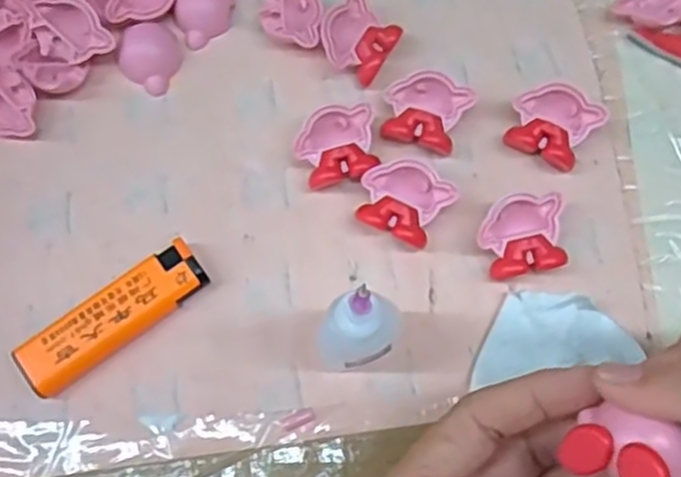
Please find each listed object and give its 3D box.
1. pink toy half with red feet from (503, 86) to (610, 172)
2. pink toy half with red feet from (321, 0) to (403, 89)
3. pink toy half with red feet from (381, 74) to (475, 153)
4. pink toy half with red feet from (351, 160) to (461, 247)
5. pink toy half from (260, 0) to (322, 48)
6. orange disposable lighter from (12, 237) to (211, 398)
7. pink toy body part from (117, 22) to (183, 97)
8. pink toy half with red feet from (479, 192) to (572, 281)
[{"bbox_3d":[0.091,-0.048,0.321,0.035,0.016,0.032,32,76,10],"label":"pink toy half with red feet"},{"bbox_3d":[0.007,-0.090,0.336,0.033,0.016,0.034,31,76,10],"label":"pink toy half with red feet"},{"bbox_3d":[0.037,-0.054,0.325,0.036,0.017,0.030,14,74,5],"label":"pink toy half with red feet"},{"bbox_3d":[0.026,-0.015,0.311,0.036,0.016,0.031,31,76,10],"label":"pink toy half with red feet"},{"bbox_3d":[-0.023,-0.101,0.341,0.026,0.015,0.034,0,73,1],"label":"pink toy half"},{"bbox_3d":[-0.092,0.032,0.301,0.080,0.013,0.024,-35,76,-9],"label":"orange disposable lighter"},{"bbox_3d":[-0.087,-0.083,0.340,0.028,0.009,0.032,-21,74,-5],"label":"pink toy body part"},{"bbox_3d":[0.074,0.000,0.305,0.033,0.017,0.032,-4,73,0],"label":"pink toy half with red feet"}]

